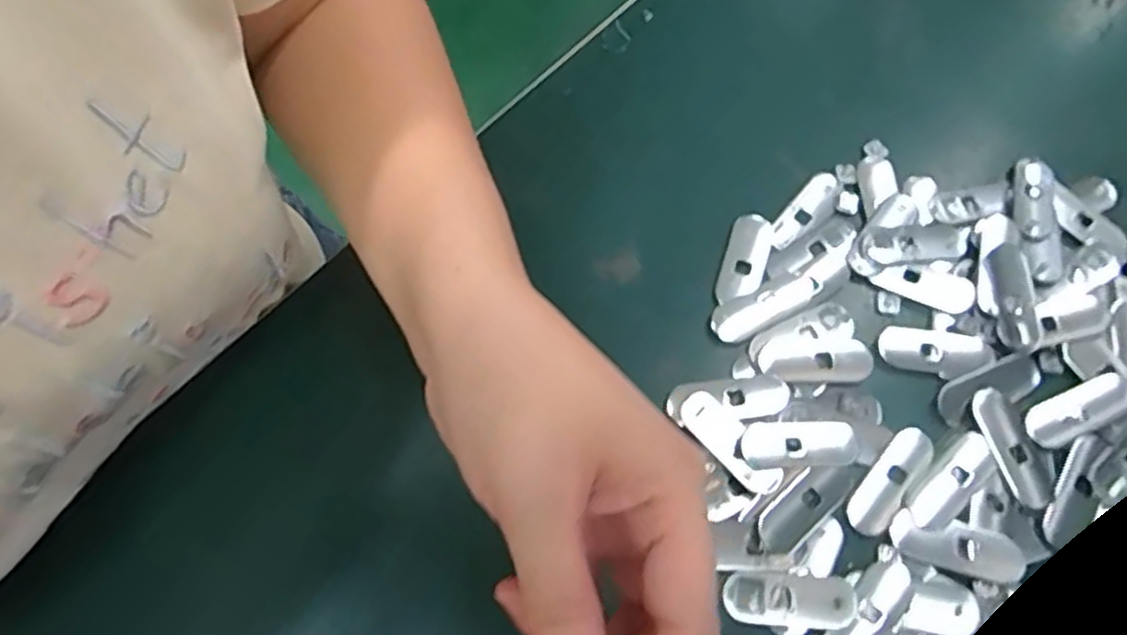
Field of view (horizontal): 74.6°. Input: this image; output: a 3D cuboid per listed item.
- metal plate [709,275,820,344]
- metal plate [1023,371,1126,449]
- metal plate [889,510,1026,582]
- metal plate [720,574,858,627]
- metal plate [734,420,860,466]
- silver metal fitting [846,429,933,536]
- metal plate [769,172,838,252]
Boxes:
[{"bbox_3d":[0.092,-0.005,0.335,0.053,0.004,0.018,-24,70,-10],"label":"metal plate"},{"bbox_3d":[0.221,0.039,0.315,0.051,0.006,0.019,-21,70,-9],"label":"metal plate"},{"bbox_3d":[0.157,0.092,0.294,0.050,0.004,0.017,18,69,6],"label":"metal plate"},{"bbox_3d":[0.087,0.110,0.287,0.049,0.004,0.017,3,68,0],"label":"metal plate"},{"bbox_3d":[0.098,0.053,0.310,0.050,0.004,0.019,-1,68,-1],"label":"metal plate"},{"bbox_3d":[0.136,0.068,0.307,0.017,0.005,0.049,38,72,13],"label":"silver metal fitting"},{"bbox_3d":[0.117,-0.051,0.359,0.017,0.004,0.050,40,73,14],"label":"metal plate"}]

